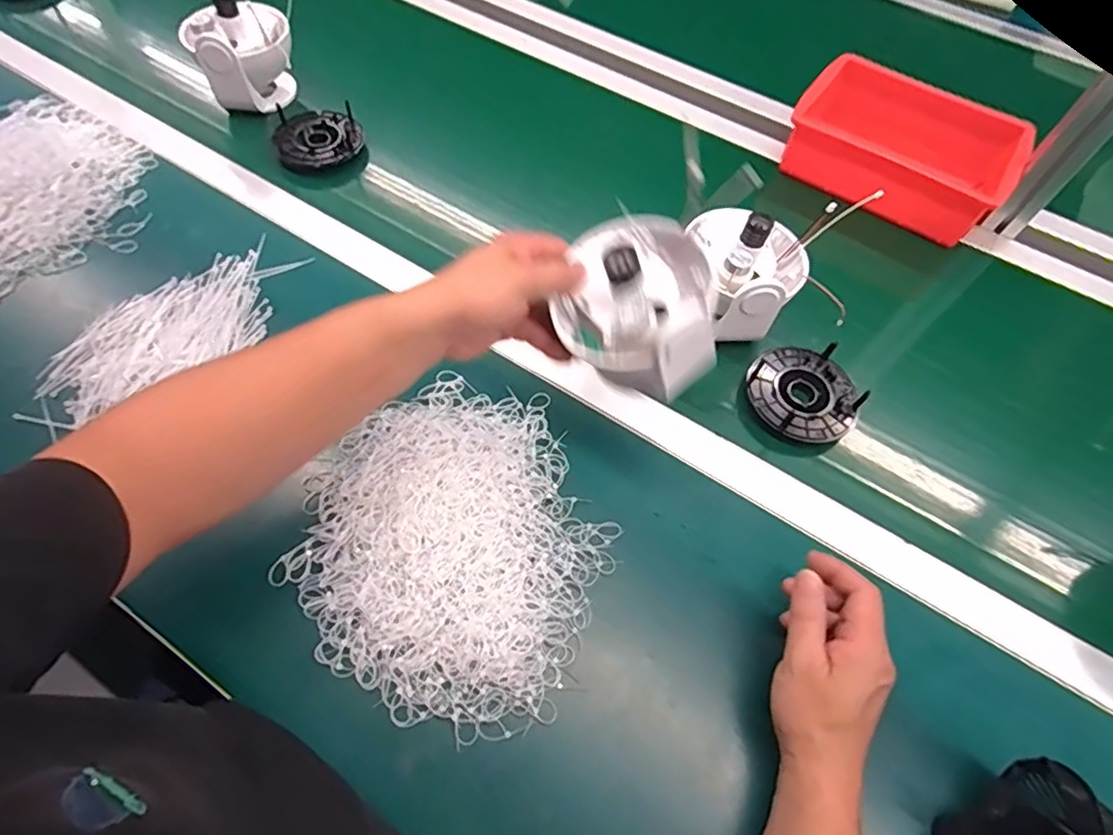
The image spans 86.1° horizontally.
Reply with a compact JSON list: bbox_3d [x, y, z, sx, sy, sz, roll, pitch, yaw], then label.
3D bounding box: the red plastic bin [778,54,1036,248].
[{"bbox_3d":[0.411,-0.325,0.715,0.243,0.068,0.171,35,64,15],"label":"red plastic bin"}]

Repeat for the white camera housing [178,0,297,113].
[{"bbox_3d":[-0.371,-0.427,0.711,0.115,0.103,0.079,-22,64,-16],"label":"white camera housing"}]

